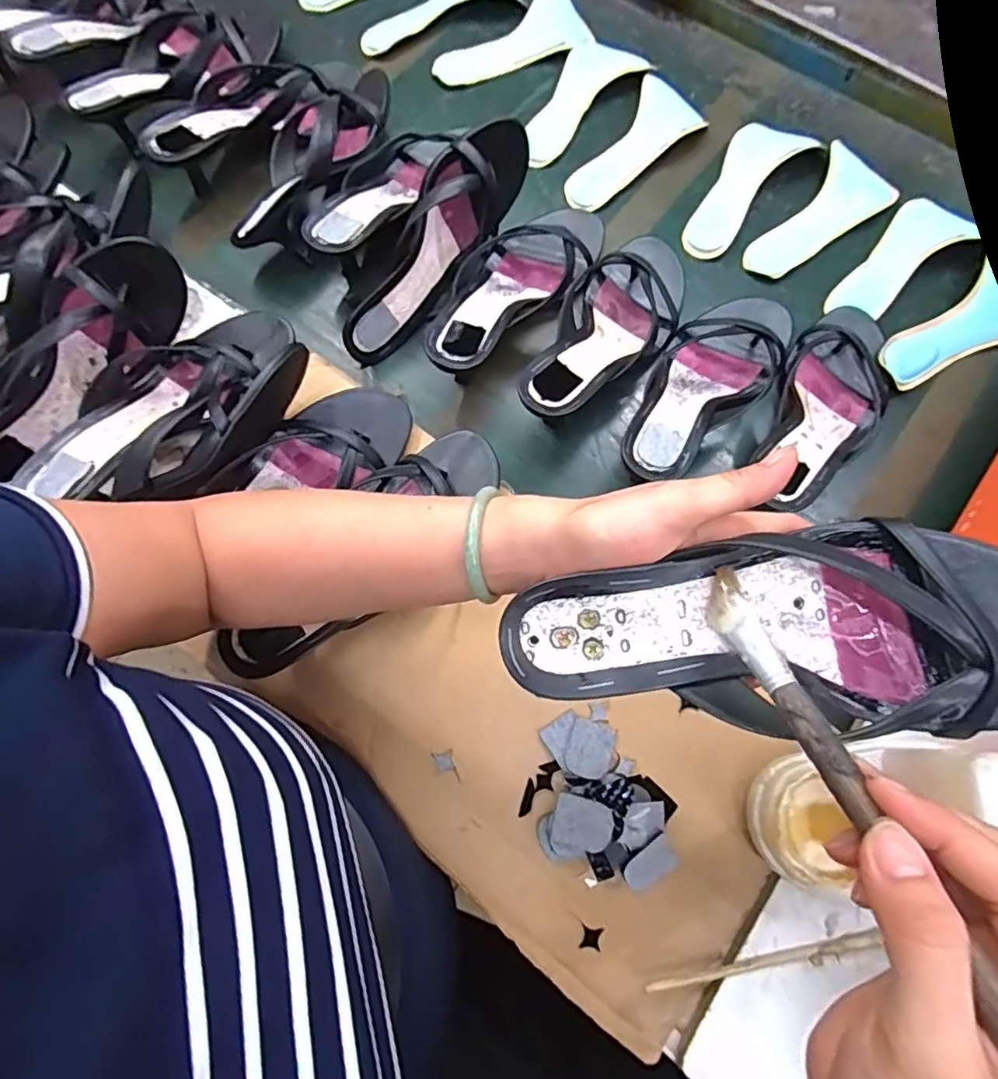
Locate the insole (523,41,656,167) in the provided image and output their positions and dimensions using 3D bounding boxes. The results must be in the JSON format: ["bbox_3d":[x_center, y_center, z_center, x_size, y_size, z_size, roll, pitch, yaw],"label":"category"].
[{"bbox_3d":[0.074,-0.467,0.635,0.078,0.012,0.177,40,76,12],"label":"insole"}]

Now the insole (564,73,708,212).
[{"bbox_3d":[0.139,-0.396,0.610,0.078,0.018,0.184,33,74,10],"label":"insole"}]

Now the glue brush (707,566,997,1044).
[{"bbox_3d":[0.132,0.114,0.180,0.013,0.012,0.267,-16,48,-6],"label":"glue brush"}]

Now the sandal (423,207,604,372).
[{"bbox_3d":[0.013,-0.233,0.539,0.096,0.049,0.245,32,61,10],"label":"sandal"}]

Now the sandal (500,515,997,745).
[{"bbox_3d":[0.123,0.041,0.270,0.234,0.045,0.087,-2,71,6],"label":"sandal"}]

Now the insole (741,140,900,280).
[{"bbox_3d":[0.320,-0.314,0.592,0.079,0.010,0.183,37,75,12],"label":"insole"}]

